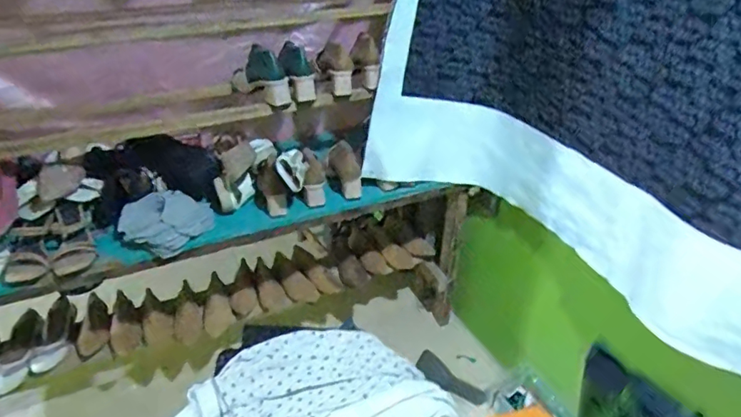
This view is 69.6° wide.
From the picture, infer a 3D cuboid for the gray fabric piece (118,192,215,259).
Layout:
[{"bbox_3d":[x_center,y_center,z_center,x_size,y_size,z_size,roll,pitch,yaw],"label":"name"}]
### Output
[{"bbox_3d":[-0.470,0.032,1.240,0.207,0.085,0.140,-21,39,-30],"label":"gray fabric piece"}]

